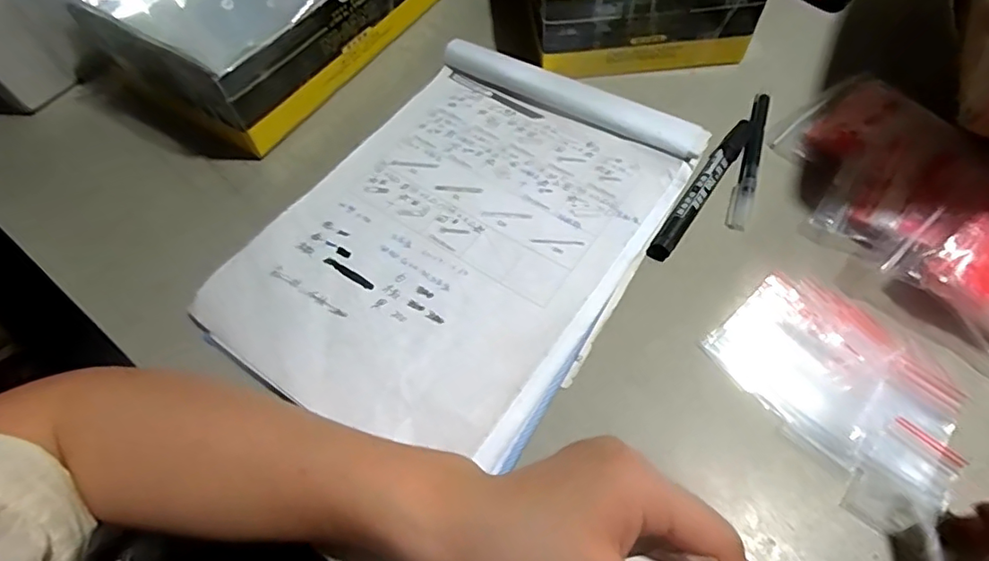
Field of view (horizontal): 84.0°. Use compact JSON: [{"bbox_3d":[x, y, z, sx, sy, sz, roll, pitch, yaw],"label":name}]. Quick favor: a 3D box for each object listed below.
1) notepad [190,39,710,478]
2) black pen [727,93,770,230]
[{"bbox_3d":[-0.019,-0.038,0.374,0.221,0.015,0.300,29,66,18],"label":"notepad"},{"bbox_3d":[0.190,-0.092,0.406,0.014,0.008,0.130,18,62,13],"label":"black pen"}]

